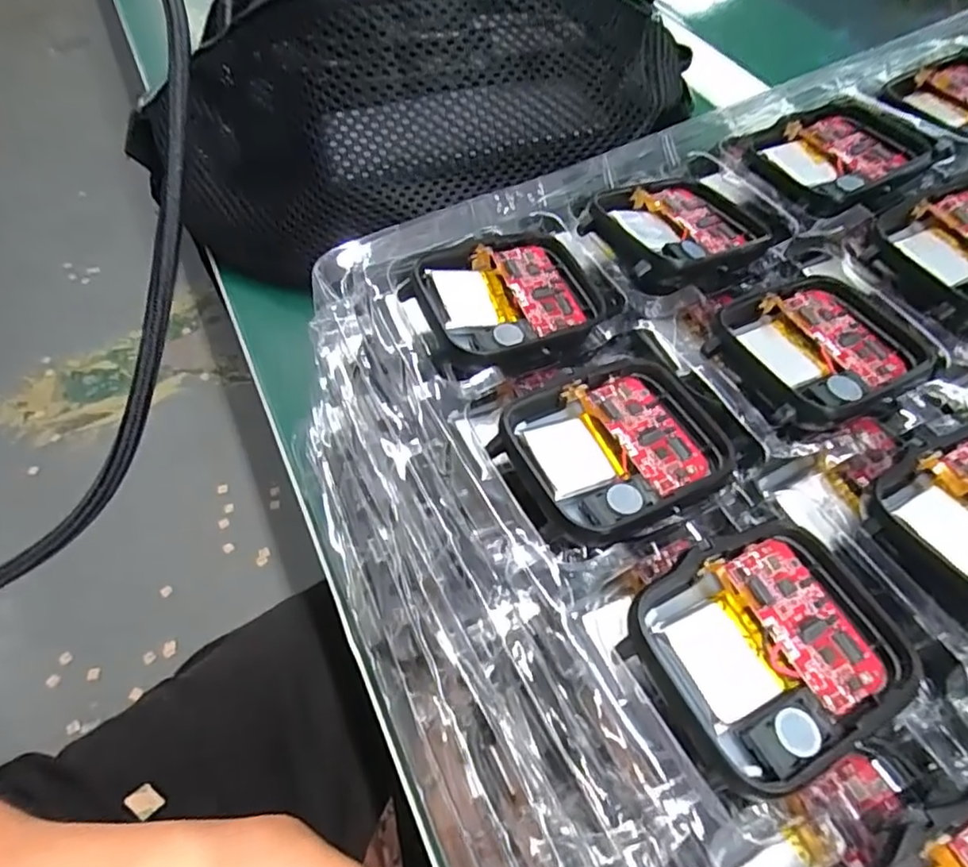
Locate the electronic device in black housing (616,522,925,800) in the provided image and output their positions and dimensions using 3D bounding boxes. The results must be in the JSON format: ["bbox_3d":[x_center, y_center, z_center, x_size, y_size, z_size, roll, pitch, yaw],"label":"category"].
[{"bbox_3d":[0.051,0.037,0.110,0.045,0.006,0.037,-23,59,-14],"label":"electronic device in black housing"}]

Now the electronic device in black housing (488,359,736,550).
[{"bbox_3d":[0.028,0.003,0.134,0.046,0.007,0.037,-19,58,-12],"label":"electronic device in black housing"}]

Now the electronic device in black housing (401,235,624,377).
[{"bbox_3d":[0.009,-0.035,0.159,0.051,0.010,0.038,-24,59,-15],"label":"electronic device in black housing"}]

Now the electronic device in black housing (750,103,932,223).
[{"bbox_3d":[0.106,-0.082,0.184,0.050,0.007,0.039,-25,59,-15],"label":"electronic device in black housing"}]

